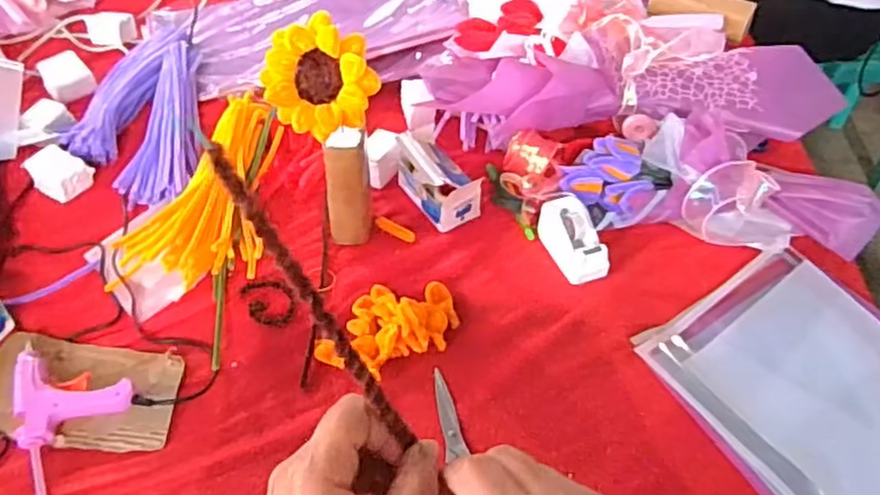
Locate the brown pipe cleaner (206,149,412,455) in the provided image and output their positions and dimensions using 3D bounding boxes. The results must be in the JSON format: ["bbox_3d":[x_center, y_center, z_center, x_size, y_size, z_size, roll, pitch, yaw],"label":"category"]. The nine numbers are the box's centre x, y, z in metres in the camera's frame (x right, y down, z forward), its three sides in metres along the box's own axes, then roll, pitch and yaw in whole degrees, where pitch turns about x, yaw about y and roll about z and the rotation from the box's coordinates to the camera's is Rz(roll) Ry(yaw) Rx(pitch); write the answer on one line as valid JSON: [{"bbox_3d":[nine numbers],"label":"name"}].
[{"bbox_3d":[-0.054,0.027,0.298,0.008,0.161,0.005,-40,19,-31],"label":"brown pipe cleaner"}]

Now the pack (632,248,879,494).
[{"bbox_3d":[0.388,0.145,0.684,0.274,0.021,0.285,-23,53,-21],"label":"pack"}]

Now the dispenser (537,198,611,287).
[{"bbox_3d":[0.158,-0.011,0.793,0.055,0.039,0.107,-14,50,-15],"label":"dispenser"}]

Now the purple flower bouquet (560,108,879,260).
[{"bbox_3d":[0.336,-0.077,0.809,0.367,0.103,0.135,0,48,-2],"label":"purple flower bouquet"}]

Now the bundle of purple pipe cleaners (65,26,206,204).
[{"bbox_3d":[-0.413,-0.195,0.915,0.154,0.037,0.360,-10,49,-11],"label":"bundle of purple pipe cleaners"}]

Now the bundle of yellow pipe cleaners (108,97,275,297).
[{"bbox_3d":[-0.296,-0.082,0.820,0.169,0.044,0.302,-3,48,-5],"label":"bundle of yellow pipe cleaners"}]

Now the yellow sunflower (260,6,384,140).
[{"bbox_3d":[-0.114,-0.159,0.631,0.104,0.103,0.021,-17,11,18],"label":"yellow sunflower"}]

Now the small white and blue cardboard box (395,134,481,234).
[{"bbox_3d":[-0.005,-0.092,0.828,0.066,0.074,0.116,-28,55,-24],"label":"small white and blue cardboard box"}]

